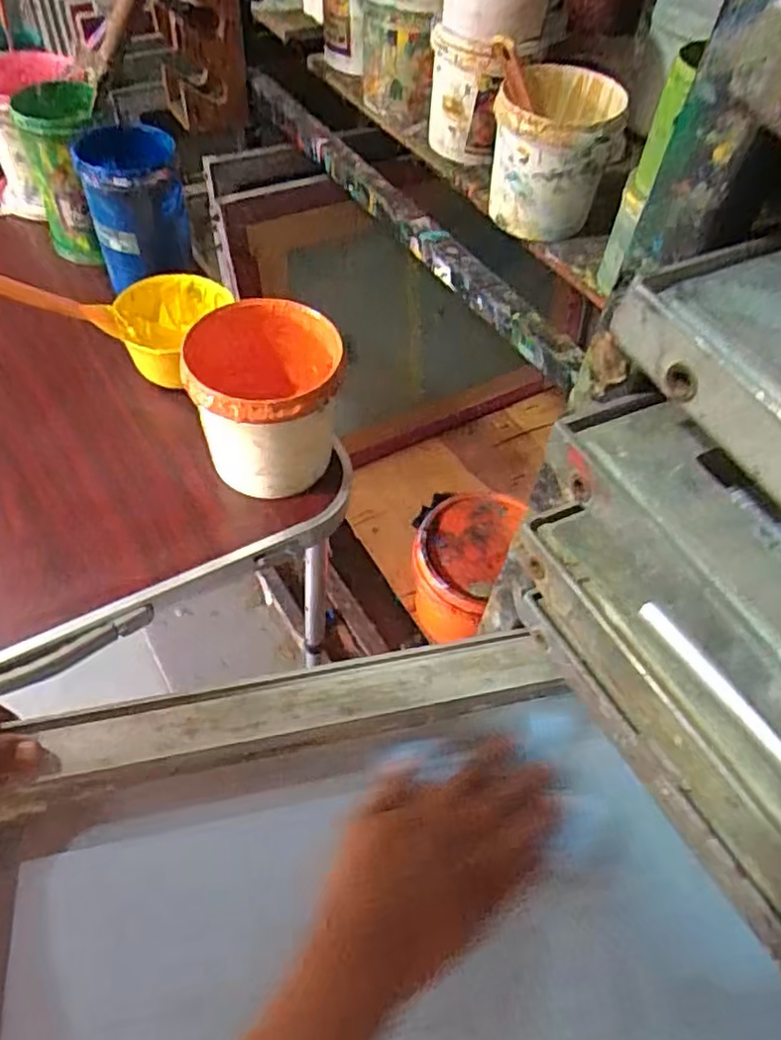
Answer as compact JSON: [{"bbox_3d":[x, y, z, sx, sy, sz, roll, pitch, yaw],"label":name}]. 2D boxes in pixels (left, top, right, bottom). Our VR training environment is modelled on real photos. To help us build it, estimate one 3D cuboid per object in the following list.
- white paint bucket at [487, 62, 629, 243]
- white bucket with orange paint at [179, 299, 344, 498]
[{"bbox_3d":[0.162,-0.377,0.708,0.136,0.150,0.127,6,54,-1],"label":"white paint bucket"},{"bbox_3d":[-0.104,-0.100,0.592,0.120,0.123,0.124,2,54,-3],"label":"white bucket with orange paint"}]

